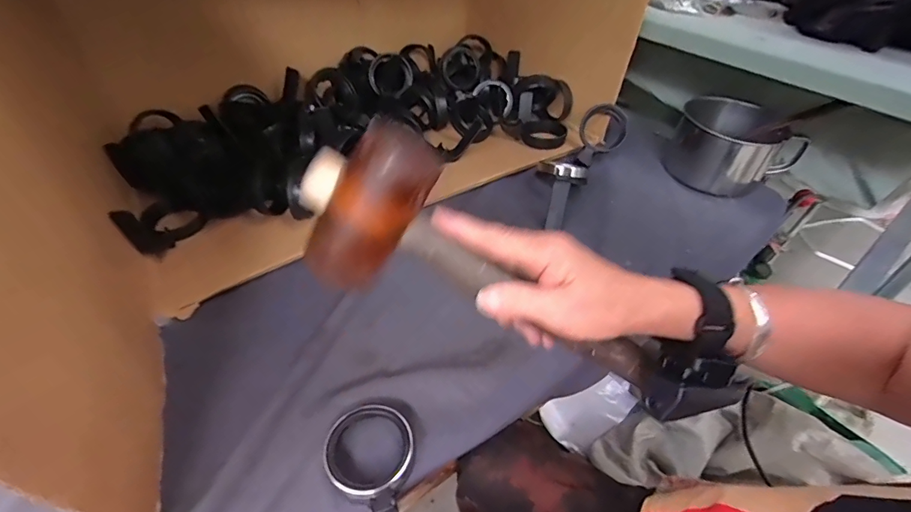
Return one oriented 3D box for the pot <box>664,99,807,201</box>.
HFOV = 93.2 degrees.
[{"bbox_3d":[0.413,-0.163,0.646,0.165,0.090,0.141,32,52,28],"label":"pot"}]

